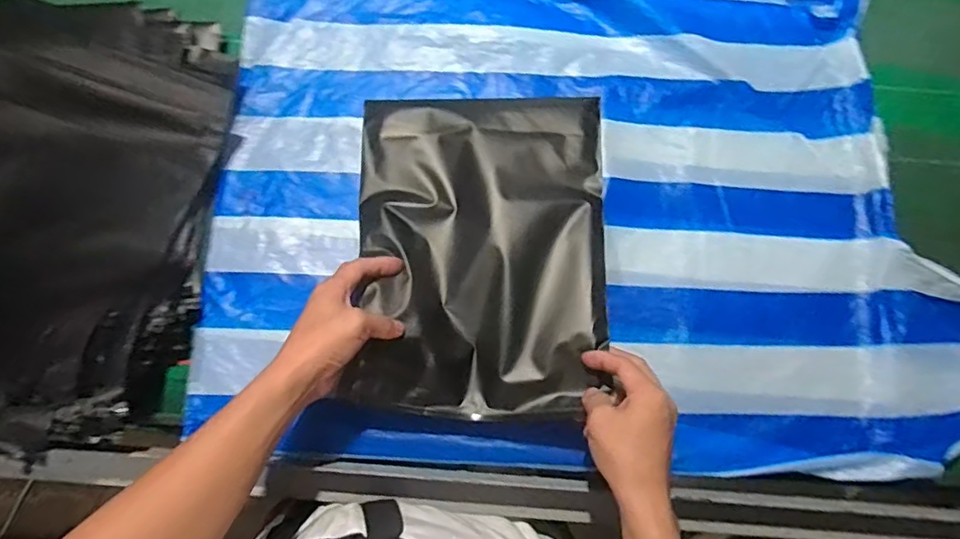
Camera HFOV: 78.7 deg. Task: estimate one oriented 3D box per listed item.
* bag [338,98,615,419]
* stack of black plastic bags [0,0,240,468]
[{"bbox_3d":[0.002,-0.026,0.584,0.244,0.045,0.326,1,78,1],"label":"bag"},{"bbox_3d":[-0.457,-0.062,0.589,0.362,0.087,0.454,9,78,3],"label":"stack of black plastic bags"}]

